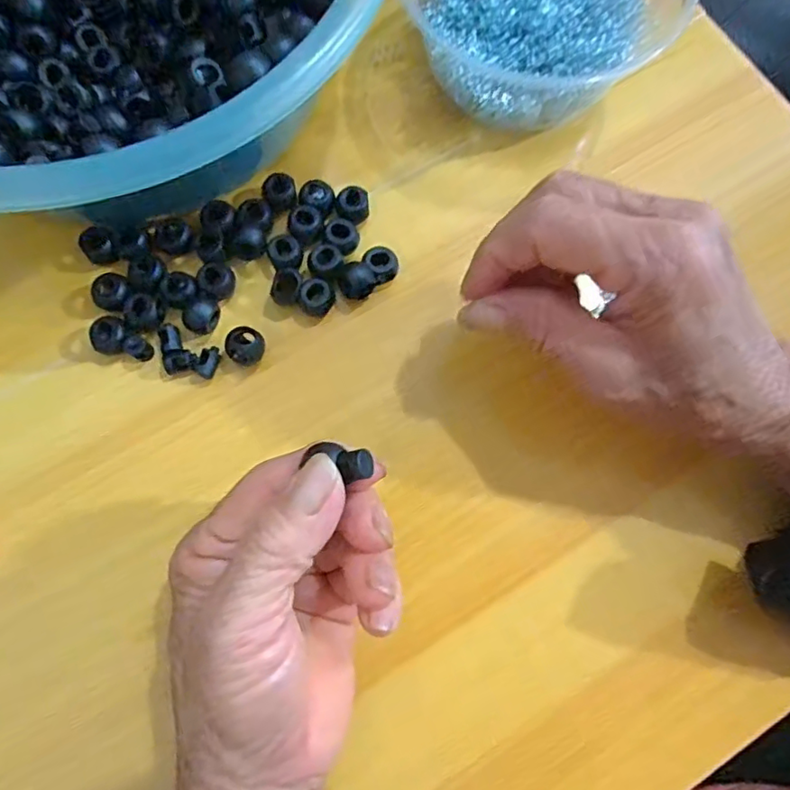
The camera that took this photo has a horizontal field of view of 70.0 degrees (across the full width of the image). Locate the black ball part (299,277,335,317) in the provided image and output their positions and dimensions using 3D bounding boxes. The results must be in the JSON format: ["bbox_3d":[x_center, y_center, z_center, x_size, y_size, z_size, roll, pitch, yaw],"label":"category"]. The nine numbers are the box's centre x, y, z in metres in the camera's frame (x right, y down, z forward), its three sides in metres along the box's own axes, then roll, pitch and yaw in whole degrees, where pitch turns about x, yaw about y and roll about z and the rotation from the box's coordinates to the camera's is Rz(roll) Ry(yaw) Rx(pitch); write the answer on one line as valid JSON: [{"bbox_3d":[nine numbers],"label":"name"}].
[{"bbox_3d":[-0.037,-0.045,0.269,0.014,0.017,0.015,0,77,-1],"label":"black ball part"}]

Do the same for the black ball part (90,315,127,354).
[{"bbox_3d":[-0.131,-0.027,0.262,0.014,0.015,0.016,25,78,4],"label":"black ball part"}]

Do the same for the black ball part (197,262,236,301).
[{"bbox_3d":[-0.084,-0.054,0.271,0.017,0.011,0.020,-36,81,-9],"label":"black ball part"}]

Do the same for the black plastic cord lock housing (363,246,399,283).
[{"bbox_3d":[-0.006,-0.063,0.272,0.016,0.011,0.015,0,77,-1],"label":"black plastic cord lock housing"}]

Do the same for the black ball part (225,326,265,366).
[{"bbox_3d":[-0.069,-0.022,0.262,0.017,0.016,0.015,-41,81,-10],"label":"black ball part"}]

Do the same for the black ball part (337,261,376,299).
[{"bbox_3d":[-0.019,-0.054,0.270,0.016,0.014,0.016,0,77,-1],"label":"black ball part"}]

